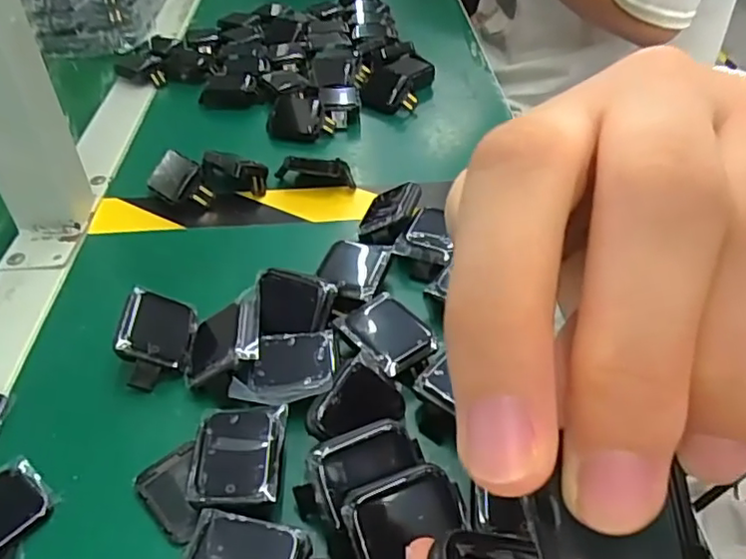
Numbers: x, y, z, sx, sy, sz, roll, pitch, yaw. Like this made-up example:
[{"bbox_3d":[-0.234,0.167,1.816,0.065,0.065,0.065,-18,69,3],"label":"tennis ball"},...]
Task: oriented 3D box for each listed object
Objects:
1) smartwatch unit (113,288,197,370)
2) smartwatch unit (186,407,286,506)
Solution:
[{"bbox_3d":[-0.107,0.025,0.310,0.035,0.012,0.047,21,36,-22],"label":"smartwatch unit"},{"bbox_3d":[-0.055,0.073,0.256,0.035,0.015,0.044,0,41,1],"label":"smartwatch unit"}]

